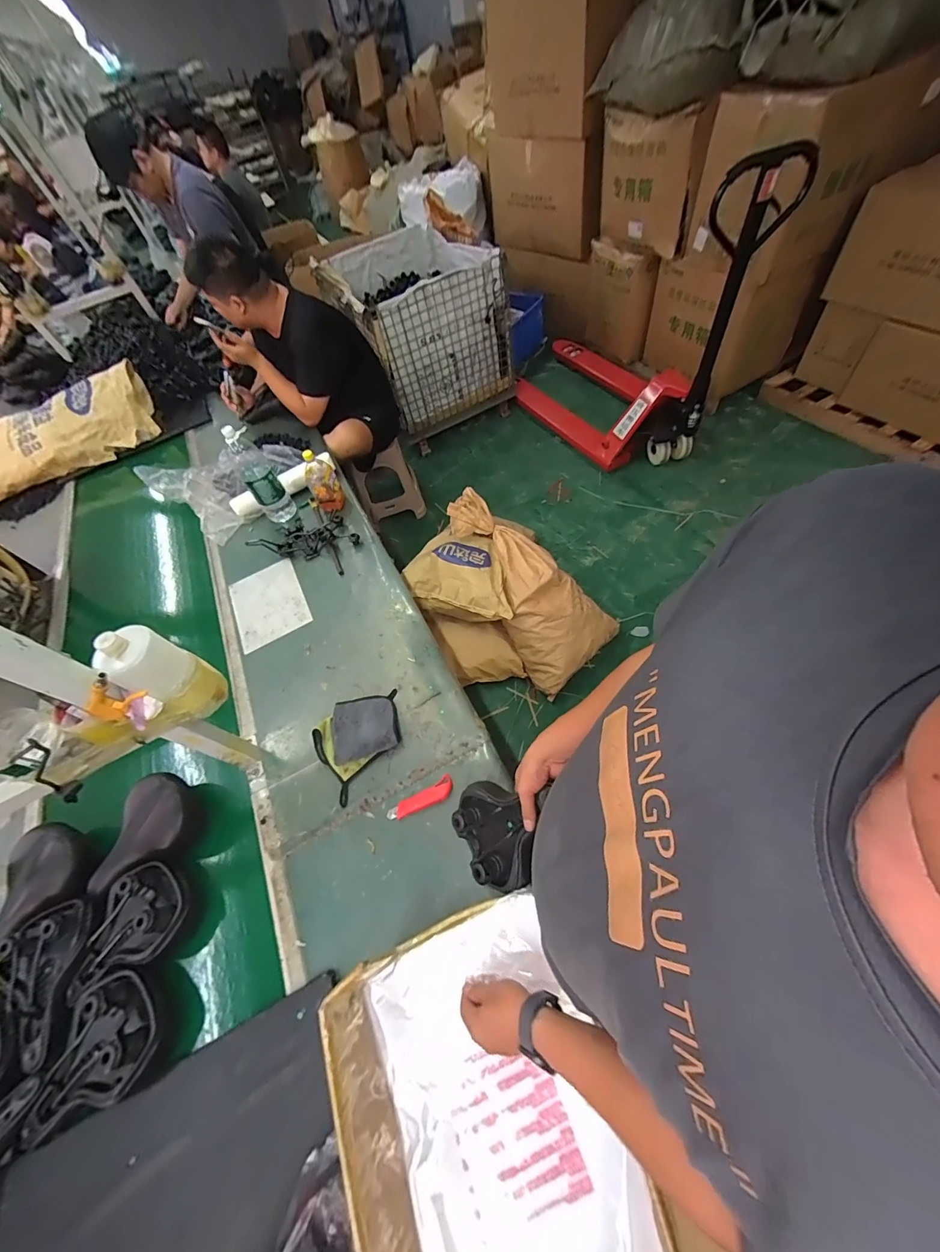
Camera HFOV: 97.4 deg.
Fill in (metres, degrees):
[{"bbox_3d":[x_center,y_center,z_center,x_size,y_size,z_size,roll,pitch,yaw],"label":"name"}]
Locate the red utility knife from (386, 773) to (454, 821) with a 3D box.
[{"bbox_3d":[-0.102,0.367,0.864,0.147,0.019,0.042,-29,58,-8],"label":"red utility knife"}]

